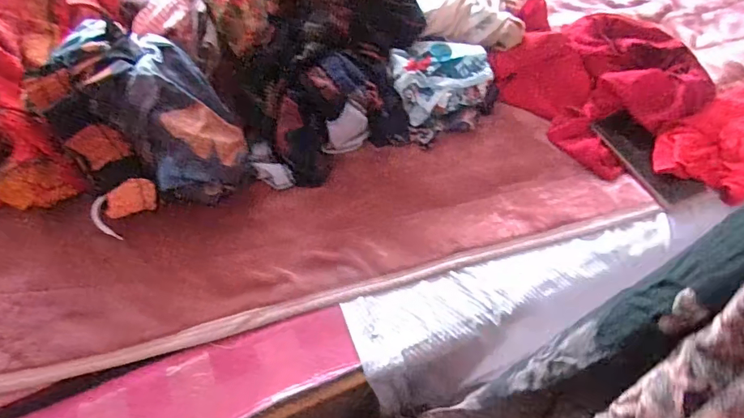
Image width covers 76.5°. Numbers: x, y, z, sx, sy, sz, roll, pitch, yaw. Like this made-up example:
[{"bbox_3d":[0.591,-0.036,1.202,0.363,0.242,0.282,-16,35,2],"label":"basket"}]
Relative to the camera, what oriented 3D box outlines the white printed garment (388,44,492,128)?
[{"bbox_3d":[0.093,-0.192,0.697,0.156,0.067,0.118,-23,58,-21],"label":"white printed garment"}]

